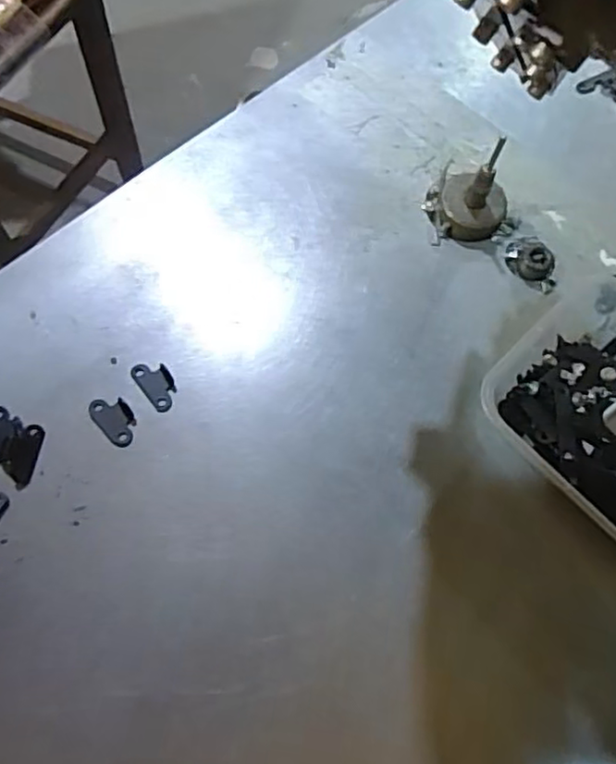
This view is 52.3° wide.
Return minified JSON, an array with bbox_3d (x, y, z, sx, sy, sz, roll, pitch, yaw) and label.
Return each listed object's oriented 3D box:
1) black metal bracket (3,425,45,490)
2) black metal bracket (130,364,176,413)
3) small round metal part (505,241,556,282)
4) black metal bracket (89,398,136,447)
[{"bbox_3d":[-0.142,0.036,0.311,0.015,0.004,0.031,10,68,2],"label":"black metal bracket"},{"bbox_3d":[-0.079,0.000,0.328,0.017,0.004,0.029,-35,74,-15],"label":"black metal bracket"},{"bbox_3d":[0.129,-0.072,0.365,0.024,0.011,0.029,-4,69,-4],"label":"small round metal part"},{"bbox_3d":[-0.098,0.018,0.321,0.017,0.004,0.029,-39,75,-16],"label":"black metal bracket"}]

